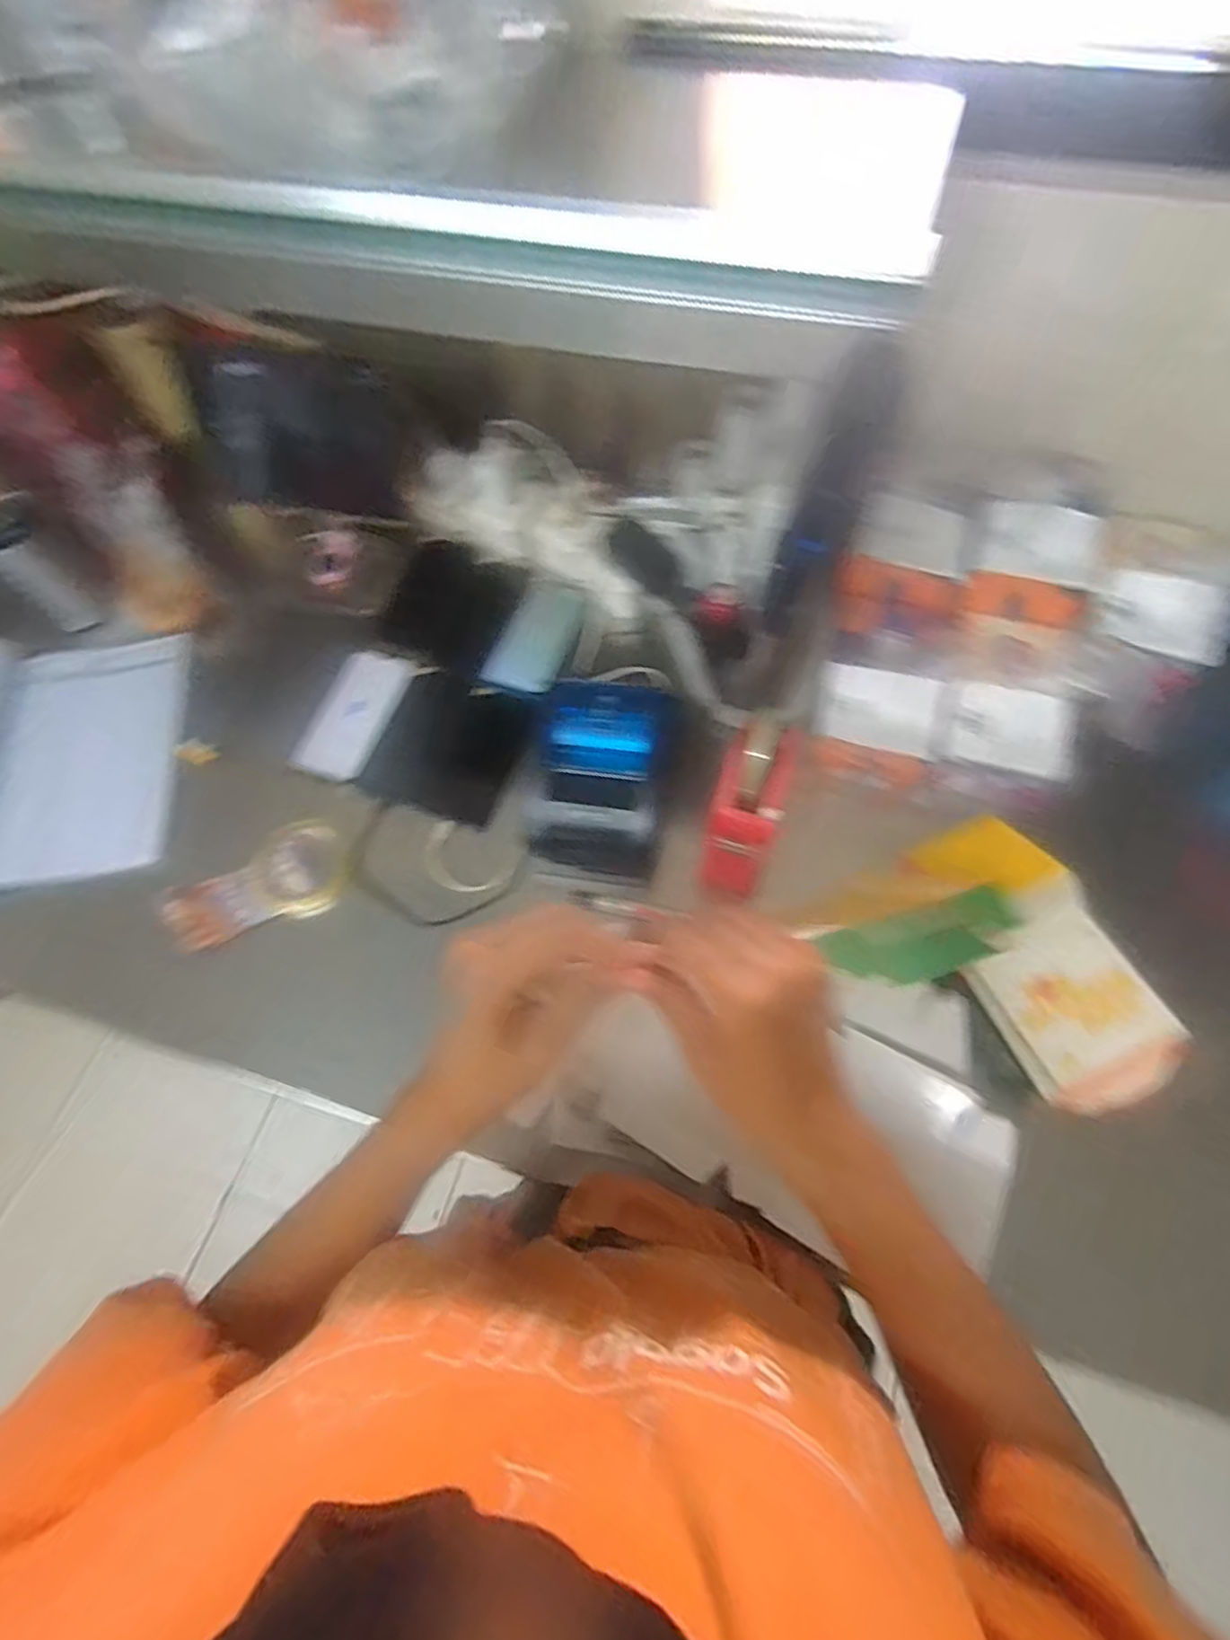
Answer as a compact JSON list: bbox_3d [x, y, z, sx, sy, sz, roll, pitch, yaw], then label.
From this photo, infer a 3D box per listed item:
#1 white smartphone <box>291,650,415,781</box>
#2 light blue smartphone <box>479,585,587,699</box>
[{"bbox_3d":[-0.293,-0.122,0.784,0.081,0.010,0.167,14,67,9],"label":"white smartphone"},{"bbox_3d":[-0.089,-0.210,0.798,0.087,0.011,0.152,14,67,9],"label":"light blue smartphone"}]

